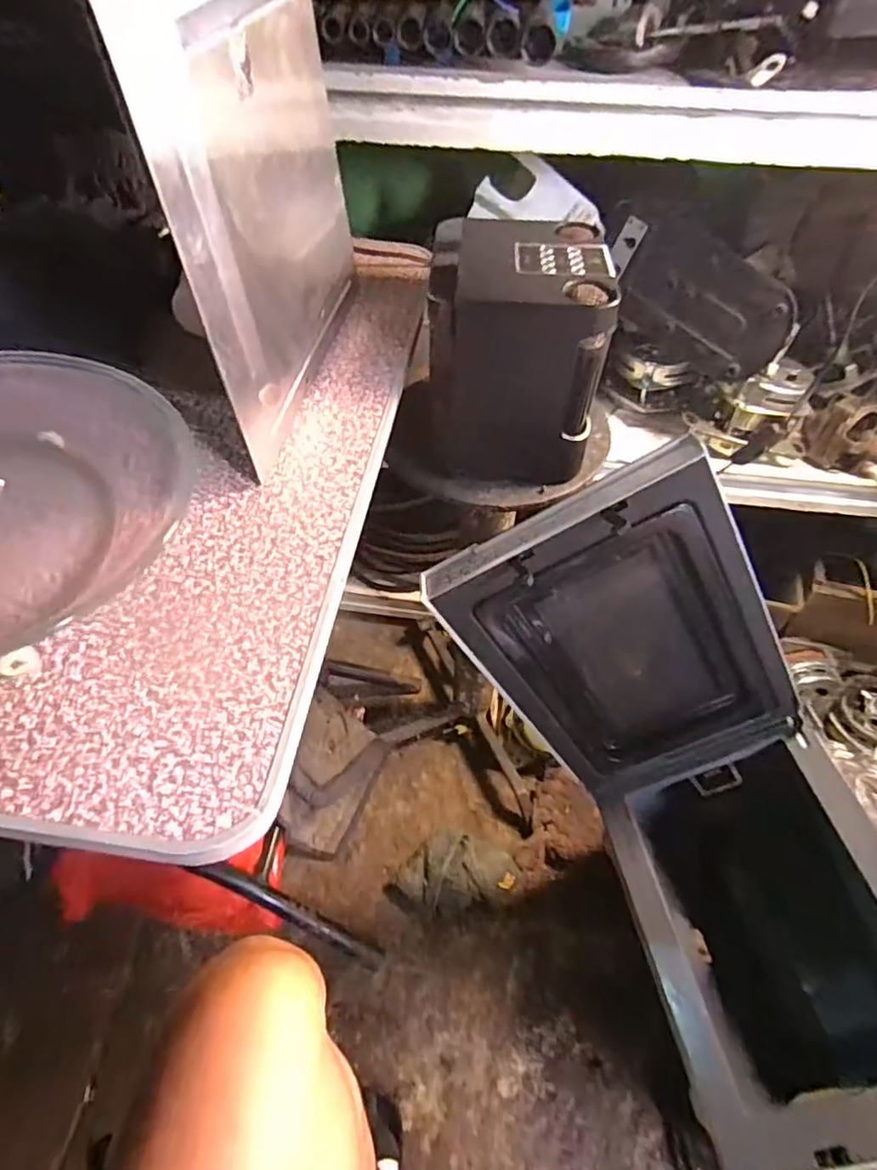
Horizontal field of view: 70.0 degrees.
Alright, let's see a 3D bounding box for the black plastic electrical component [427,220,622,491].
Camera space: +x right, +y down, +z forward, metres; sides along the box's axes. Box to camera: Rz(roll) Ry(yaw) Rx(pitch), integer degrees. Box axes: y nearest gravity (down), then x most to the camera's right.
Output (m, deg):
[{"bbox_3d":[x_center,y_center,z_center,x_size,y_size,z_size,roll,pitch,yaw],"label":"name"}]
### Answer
[{"bbox_3d":[0.064,-0.195,0.524,0.126,0.147,0.142,5,49,3],"label":"black plastic electrical component"}]

